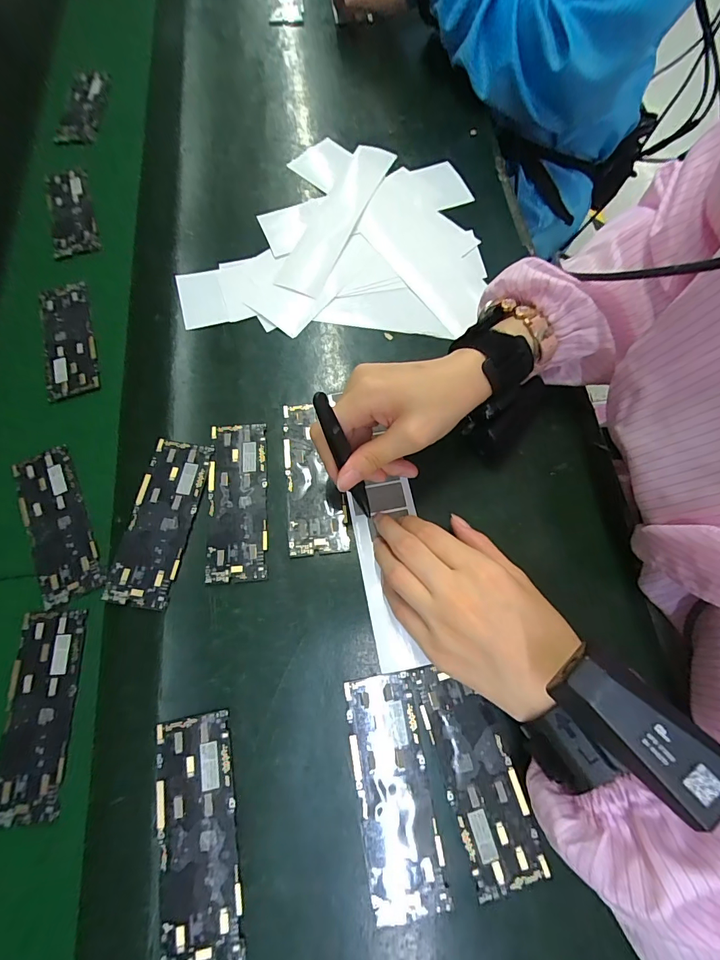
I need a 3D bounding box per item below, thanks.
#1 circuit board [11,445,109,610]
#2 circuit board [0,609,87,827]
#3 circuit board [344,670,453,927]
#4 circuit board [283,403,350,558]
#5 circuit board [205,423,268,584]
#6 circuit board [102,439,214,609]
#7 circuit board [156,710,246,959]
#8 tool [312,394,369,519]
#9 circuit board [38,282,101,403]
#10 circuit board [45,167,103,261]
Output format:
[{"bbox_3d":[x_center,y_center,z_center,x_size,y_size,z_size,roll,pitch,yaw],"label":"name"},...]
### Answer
[{"bbox_3d":[-0.231,0.033,0.306,0.045,0.004,0.120,-29,73,-9],"label":"circuit board"},{"bbox_3d":[-0.211,0.150,0.264,0.043,0.004,0.121,-4,71,-1],"label":"circuit board"},{"bbox_3d":[0.021,0.189,0.248,0.045,0.004,0.124,-8,71,-3],"label":"circuit board"},{"bbox_3d":[-0.037,-0.004,0.315,0.044,0.004,0.124,-6,71,-2],"label":"circuit board"},{"bbox_3d":[-0.094,0.014,0.307,0.044,0.004,0.124,-5,71,-1],"label":"circuit board"},{"bbox_3d":[-0.147,0.029,0.300,0.044,0.008,0.123,9,71,3],"label":"circuit board"},{"bbox_3d":[-0.096,0.209,0.238,0.043,0.007,0.123,-11,71,-3],"label":"circuit board"},{"bbox_3d":[-0.009,-0.013,0.268,0.012,0.113,0.012,-37,51,-12],"label":"tool"},{"bbox_3d":[-0.264,-0.128,0.361,0.046,0.004,0.124,-19,72,-6],"label":"circuit board"},{"bbox_3d":[-0.297,-0.279,0.416,0.045,0.008,0.124,-16,71,-5],"label":"circuit board"}]

